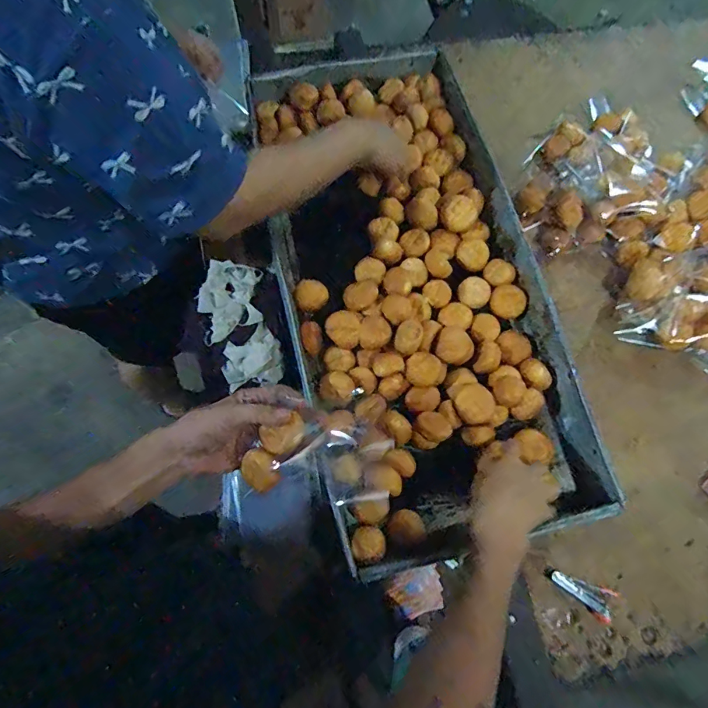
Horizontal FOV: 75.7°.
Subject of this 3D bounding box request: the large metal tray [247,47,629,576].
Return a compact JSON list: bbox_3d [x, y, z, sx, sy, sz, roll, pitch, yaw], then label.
[{"bbox_3d":[0.079,-0.133,0.721,0.391,0.071,0.835,-12,71,-6],"label":"large metal tray"}]

